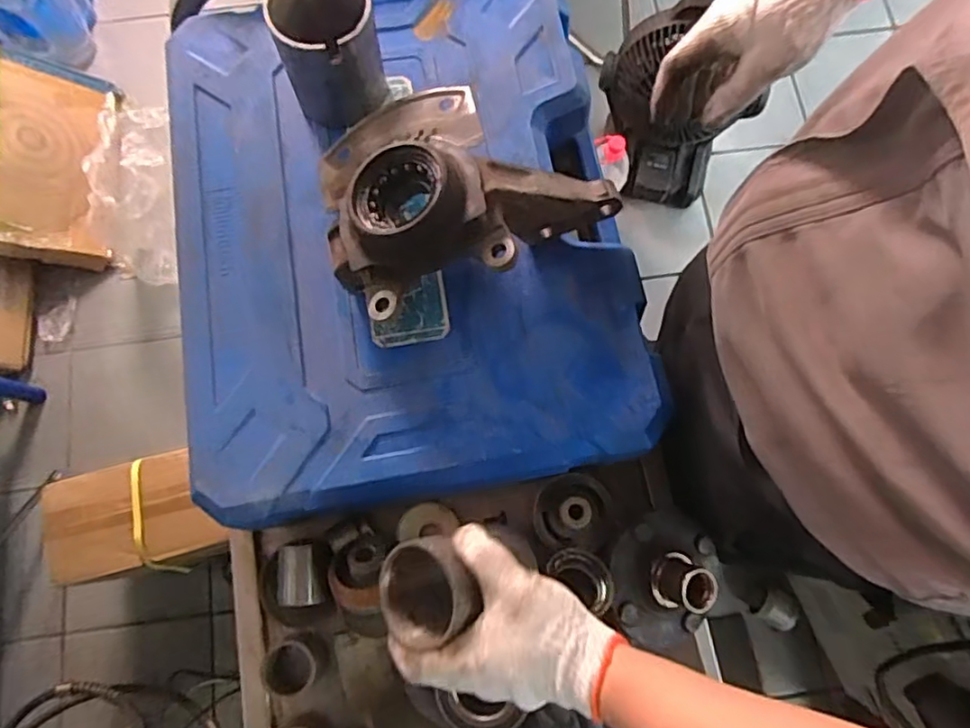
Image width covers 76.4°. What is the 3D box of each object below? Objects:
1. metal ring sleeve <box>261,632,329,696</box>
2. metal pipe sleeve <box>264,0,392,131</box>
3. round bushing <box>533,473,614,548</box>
[{"bbox_3d":[-0.172,0.272,0.561,0.043,0.060,0.043,0,76,1],"label":"metal ring sleeve"},{"bbox_3d":[-0.138,-0.279,0.551,0.083,0.102,0.087,0,76,1],"label":"metal pipe sleeve"},{"bbox_3d":[0.080,0.132,0.559,0.068,0.036,0.062,0,76,1],"label":"round bushing"}]

